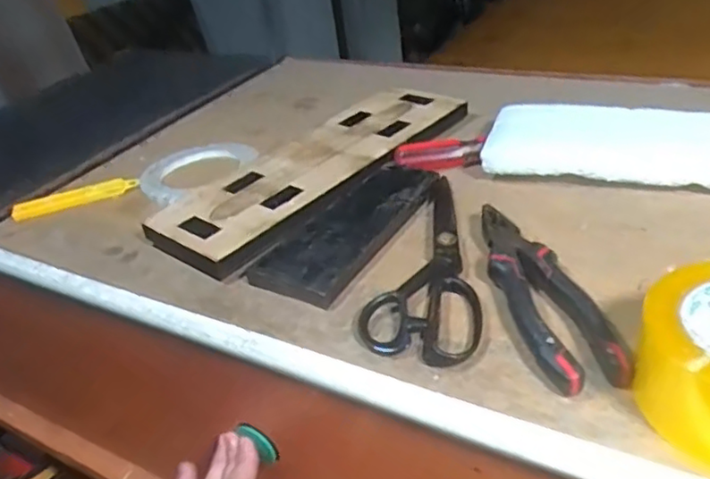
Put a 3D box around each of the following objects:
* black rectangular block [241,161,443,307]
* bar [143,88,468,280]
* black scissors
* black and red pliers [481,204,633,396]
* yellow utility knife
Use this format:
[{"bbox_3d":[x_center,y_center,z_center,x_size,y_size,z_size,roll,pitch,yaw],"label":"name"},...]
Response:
[{"bbox_3d":[-0.002,-0.014,0.560,0.076,0.016,0.195,12,40,33],"label":"black rectangular block"},{"bbox_3d":[-0.034,-0.078,0.652,0.117,0.029,0.354,14,39,40],"label":"bar"},{"bbox_3d":[0.063,0.013,0.510,0.082,0.018,0.223,7,37,12],"label":"black scissors"},{"bbox_3d":[0.125,0.032,0.457,0.050,0.028,0.194,2,32,-11],"label":"black and red pliers"},{"bbox_3d":[-0.293,-0.045,0.683,0.125,0.017,0.022,-17,19,-18],"label":"yellow utility knife"}]

